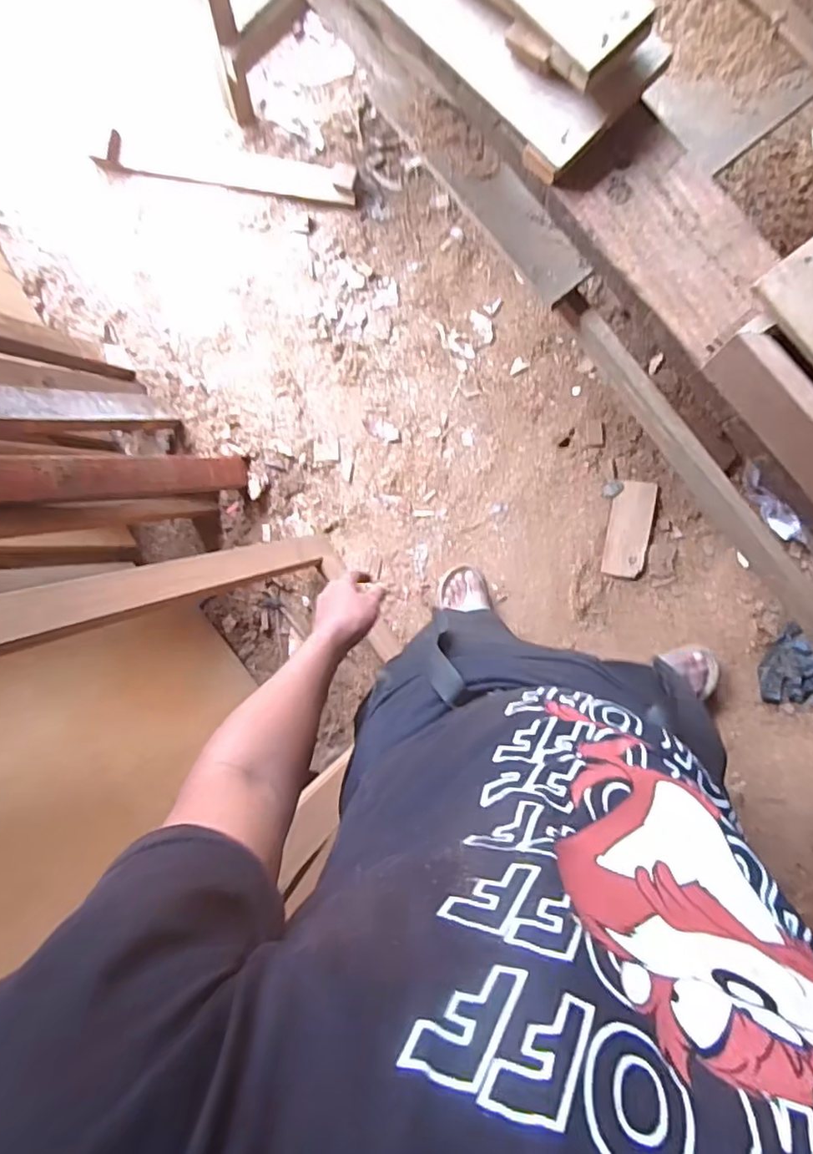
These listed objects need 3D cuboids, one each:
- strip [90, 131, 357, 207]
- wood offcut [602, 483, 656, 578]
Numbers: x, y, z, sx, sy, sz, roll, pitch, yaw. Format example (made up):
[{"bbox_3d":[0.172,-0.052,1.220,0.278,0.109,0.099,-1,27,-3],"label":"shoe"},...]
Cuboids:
[{"bbox_3d":[-0.436,-0.997,1.466,0.659,0.033,0.086,13,94,7],"label":"strip"},{"bbox_3d":[0.513,-0.109,1.389,0.092,0.023,0.216,8,94,8],"label":"wood offcut"}]

